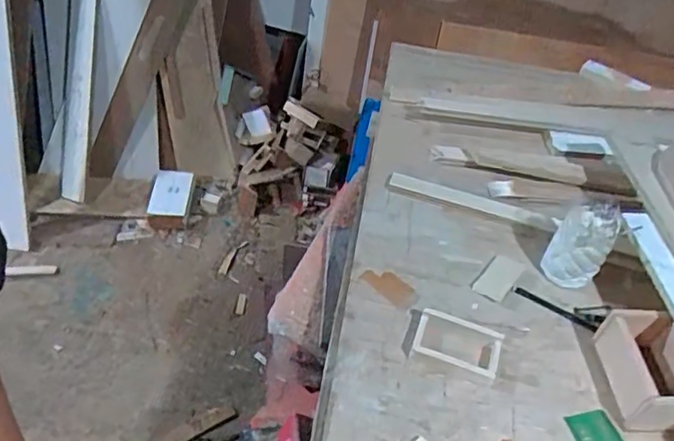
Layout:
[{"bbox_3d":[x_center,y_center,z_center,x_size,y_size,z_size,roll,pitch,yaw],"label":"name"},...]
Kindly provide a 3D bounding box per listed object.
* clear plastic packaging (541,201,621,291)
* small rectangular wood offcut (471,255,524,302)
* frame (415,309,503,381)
[{"bbox_3d":[0.293,0.027,0.704,0.061,0.094,0.062,23,46,14],"label":"clear plastic packaging"},{"bbox_3d":[0.198,0.069,0.712,0.038,0.007,0.075,31,48,21],"label":"small rectangular wood offcut"},{"bbox_3d":[0.130,0.130,0.625,0.089,0.018,0.056,18,45,9],"label":"frame"}]

